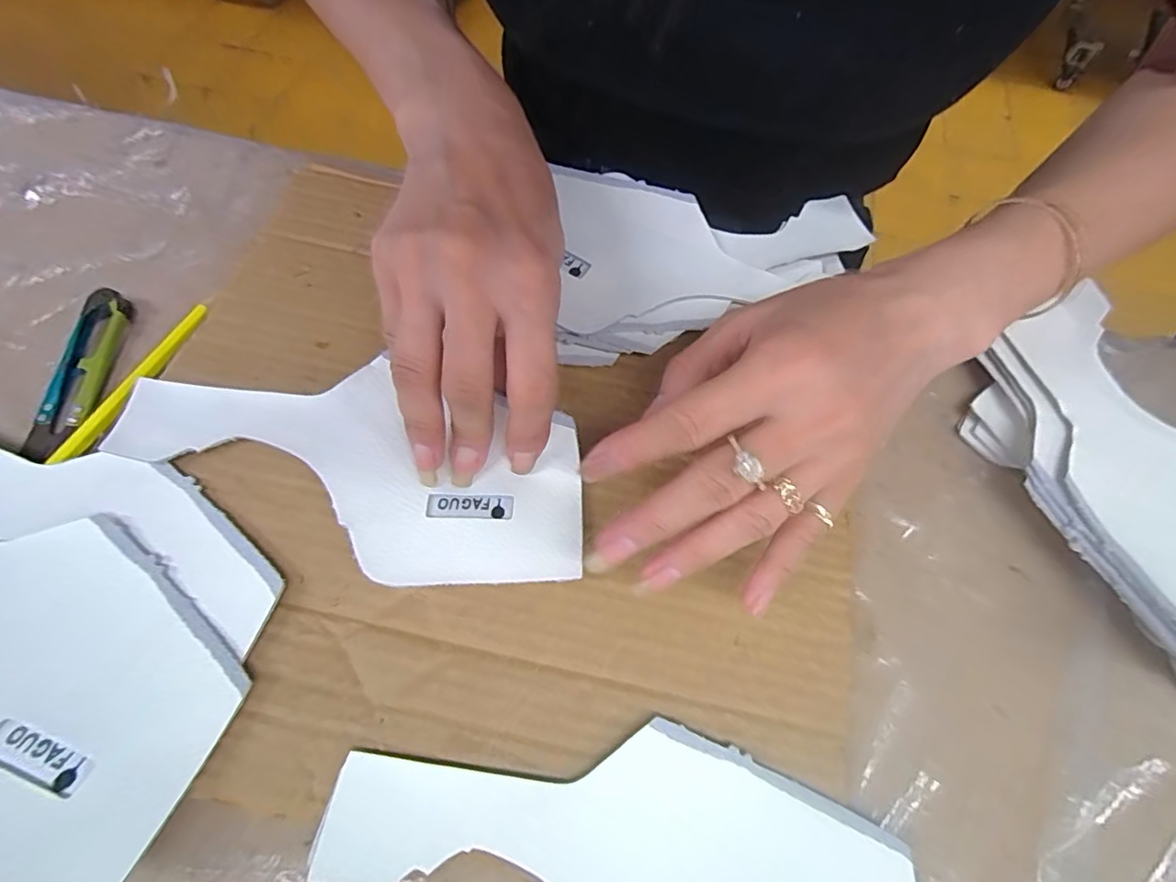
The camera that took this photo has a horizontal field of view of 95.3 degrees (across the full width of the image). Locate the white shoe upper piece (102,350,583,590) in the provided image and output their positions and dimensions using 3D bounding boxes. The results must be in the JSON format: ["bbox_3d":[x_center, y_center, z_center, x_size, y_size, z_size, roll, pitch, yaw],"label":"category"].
[{"bbox_3d":[-0.094,0.006,0.223,0.192,0.009,0.078,20,66,4],"label":"white shoe upper piece"}]

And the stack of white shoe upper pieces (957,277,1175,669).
[{"bbox_3d":[0.248,0.036,0.223,0.104,0.029,0.216,-20,68,-13],"label":"stack of white shoe upper pieces"}]

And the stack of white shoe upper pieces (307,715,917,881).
[{"bbox_3d":[0.014,0.138,0.171,0.192,0.010,0.088,20,65,6],"label":"stack of white shoe upper pieces"}]

